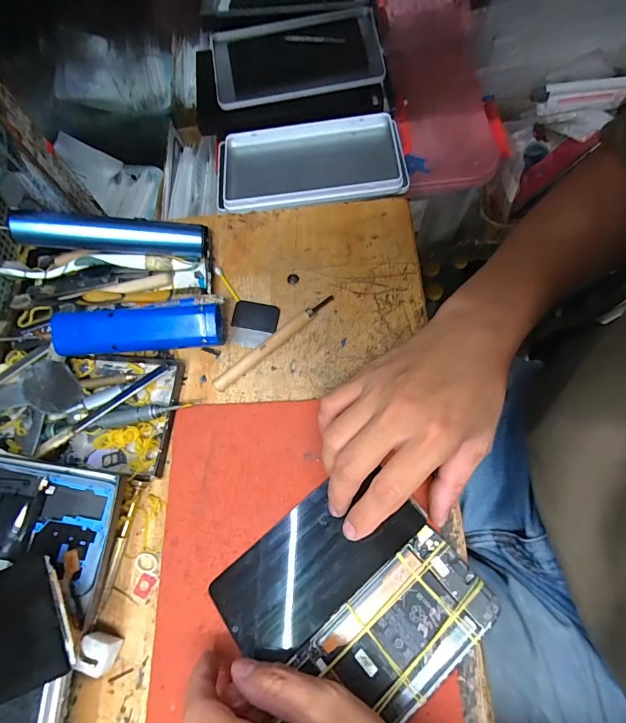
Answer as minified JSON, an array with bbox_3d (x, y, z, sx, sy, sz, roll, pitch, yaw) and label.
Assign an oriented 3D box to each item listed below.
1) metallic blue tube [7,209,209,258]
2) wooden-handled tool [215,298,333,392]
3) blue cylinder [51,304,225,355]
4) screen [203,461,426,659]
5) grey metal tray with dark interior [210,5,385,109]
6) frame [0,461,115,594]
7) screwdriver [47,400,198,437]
[{"bbox_3d":[-0.170,-0.110,0.341,0.150,0.021,0.023,-1,67,-18],"label":"metallic blue tube"},{"bbox_3d":[-0.032,-0.018,0.334,0.125,0.010,0.010,-39,72,-10],"label":"wooden-handled tool"},{"bbox_3d":[-0.138,-0.022,0.320,0.129,0.038,0.031,-6,70,2],"label":"blue cylinder"},{"bbox_3d":[0.001,0.136,0.275,0.144,0.007,0.069,-39,64,-11],"label":"screen"},{"bbox_3d":[-0.020,-0.326,0.429,0.180,0.023,0.097,-7,85,7],"label":"grey metal tray with dark interior"},{"bbox_3d":[-0.215,0.104,0.267,0.153,0.012,0.068,9,74,2],"label":"frame"},{"bbox_3d":[-0.153,0.042,0.311,0.117,0.009,0.016,-12,70,0],"label":"screwdriver"}]

